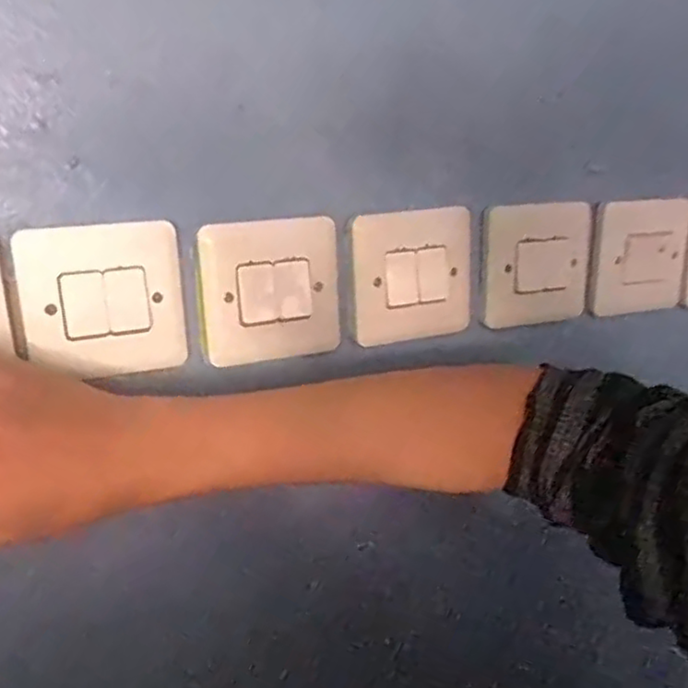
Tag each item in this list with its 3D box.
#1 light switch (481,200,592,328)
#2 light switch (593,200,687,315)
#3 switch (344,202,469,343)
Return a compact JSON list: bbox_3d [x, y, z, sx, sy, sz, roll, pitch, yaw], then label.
[{"bbox_3d":[0.126,-0.046,0.459,0.080,0.089,0.007,-8,15,-24],"label":"light switch"},{"bbox_3d":[0.206,-0.059,0.483,0.080,0.074,0.008,-8,15,-24],"label":"light switch"},{"bbox_3d":[0.042,-0.037,0.424,0.081,0.085,0.007,-7,15,-19],"label":"switch"}]

